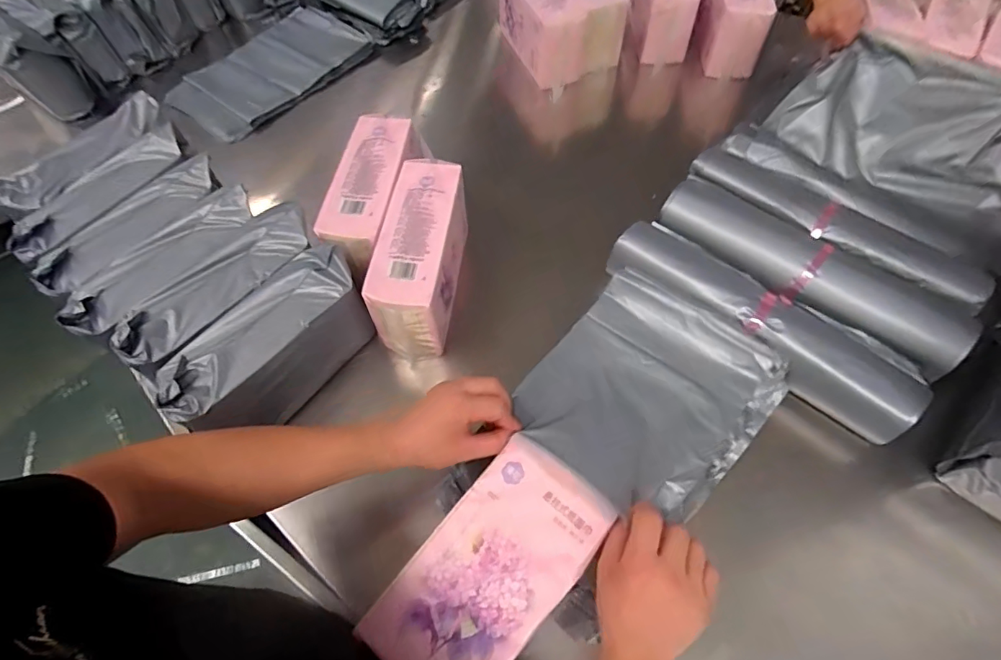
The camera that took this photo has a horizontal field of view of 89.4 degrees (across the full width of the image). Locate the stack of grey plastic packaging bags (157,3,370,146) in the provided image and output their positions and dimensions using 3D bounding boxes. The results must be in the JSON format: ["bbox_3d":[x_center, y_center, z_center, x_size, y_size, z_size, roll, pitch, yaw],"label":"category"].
[{"bbox_3d":[-0.467,-0.528,1.035,0.235,0.044,0.366,36,68,20],"label":"stack of grey plastic packaging bags"}]

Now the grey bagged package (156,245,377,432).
[{"bbox_3d":[-0.274,0.020,0.622,0.105,0.132,0.255,33,67,19],"label":"grey bagged package"}]

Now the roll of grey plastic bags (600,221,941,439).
[{"bbox_3d":[0.324,-0.018,0.659,0.400,0.059,0.106,35,68,20],"label":"roll of grey plastic bags"}]

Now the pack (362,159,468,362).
[{"bbox_3d":[-0.106,-0.103,0.695,0.094,0.113,0.238,7,61,6],"label":"pack"}]

